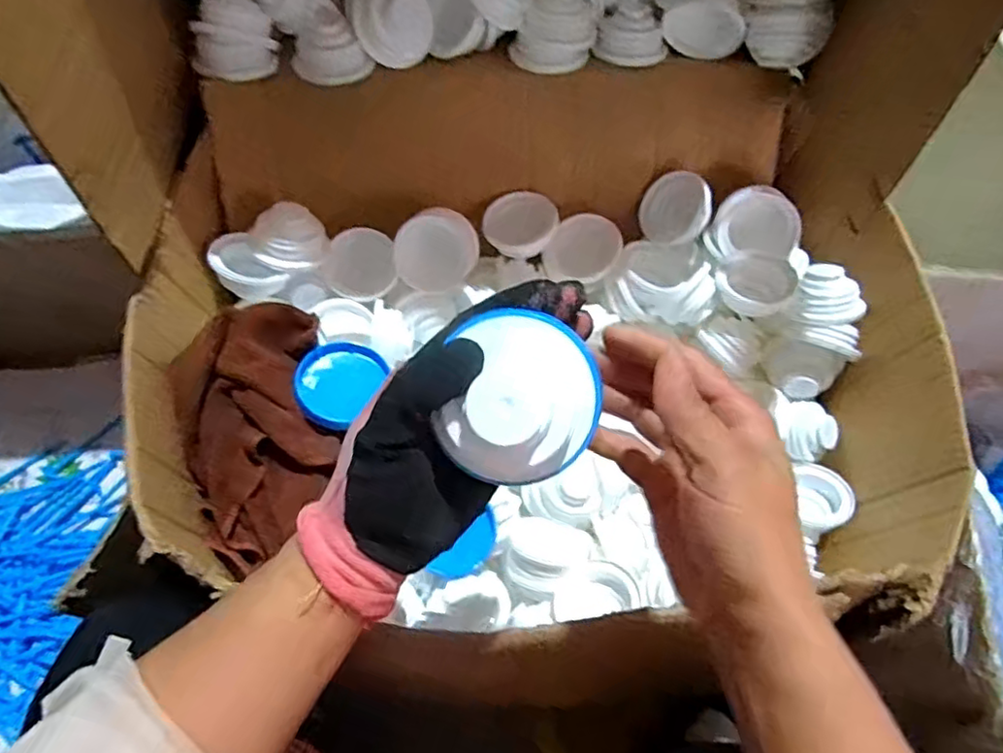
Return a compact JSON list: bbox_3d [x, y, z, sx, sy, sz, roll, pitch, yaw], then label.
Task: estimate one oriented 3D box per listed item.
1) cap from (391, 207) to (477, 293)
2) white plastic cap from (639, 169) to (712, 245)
[{"bbox_3d":[-0.067,-0.128,0.619,0.079,0.067,0.017,-24,24,9],"label":"cap"},{"bbox_3d":[0.176,-0.171,0.639,0.071,0.015,0.071,0,90,32],"label":"white plastic cap"}]

